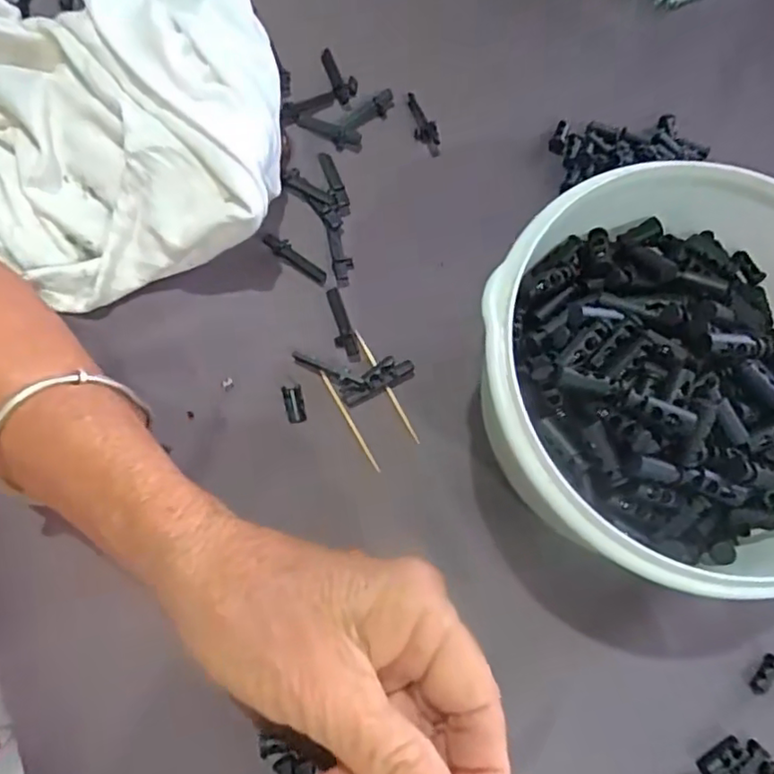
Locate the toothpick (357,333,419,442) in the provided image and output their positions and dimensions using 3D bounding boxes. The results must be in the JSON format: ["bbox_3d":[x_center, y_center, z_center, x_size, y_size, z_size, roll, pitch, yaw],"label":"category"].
[{"bbox_3d":[0.000,0.000,0.288,0.004,0.004,0.059,-28,77,-9],"label":"toothpick"}]

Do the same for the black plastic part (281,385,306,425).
[{"bbox_3d":[-0.043,0.008,0.284,0.009,0.004,0.017,-11,75,-5],"label":"black plastic part"}]

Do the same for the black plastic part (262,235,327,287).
[{"bbox_3d":[-0.045,-0.063,0.302,0.036,0.005,0.008,37,76,8],"label":"black plastic part"}]

